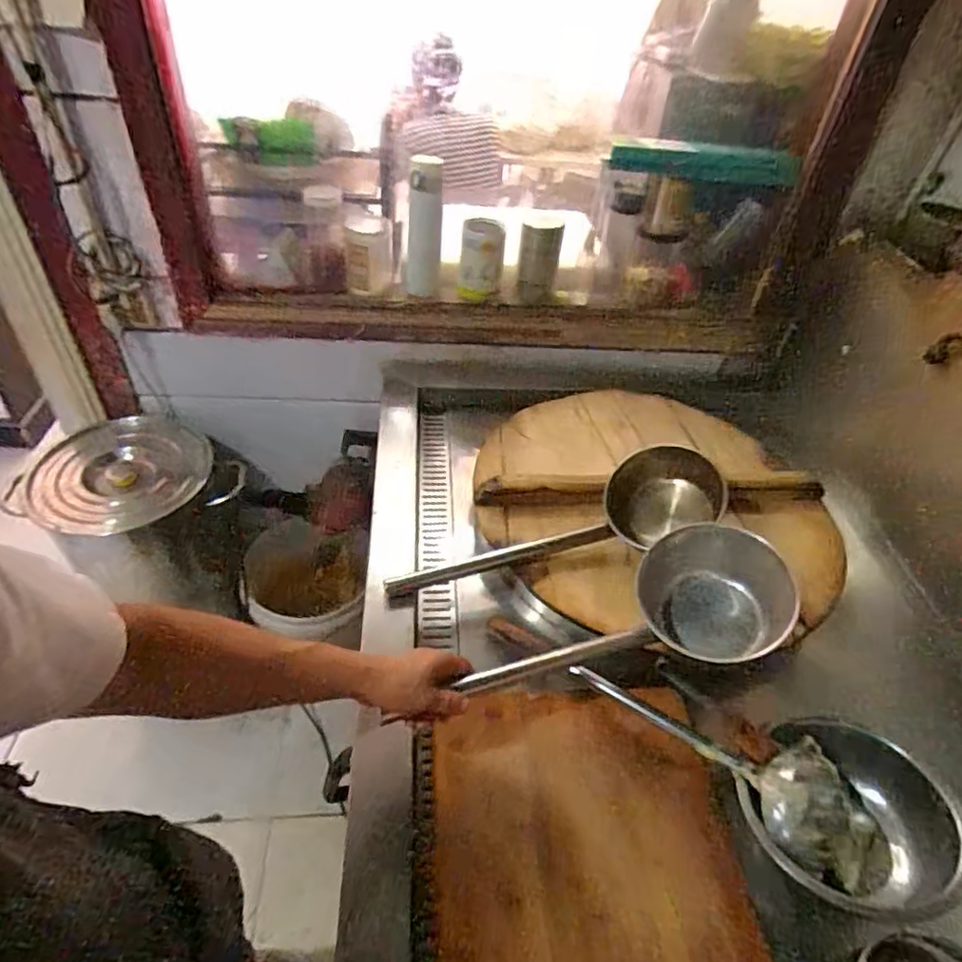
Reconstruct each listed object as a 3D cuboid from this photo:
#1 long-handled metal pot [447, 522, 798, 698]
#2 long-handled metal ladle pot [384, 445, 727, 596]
[{"bbox_3d":[0.177,0.183,0.723,0.405,0.130,0.173,-20,50,-22],"label":"long-handled metal pot"},{"bbox_3d":[0.108,0.066,0.855,0.481,0.100,0.126,-16,48,-22],"label":"long-handled metal ladle pot"}]

